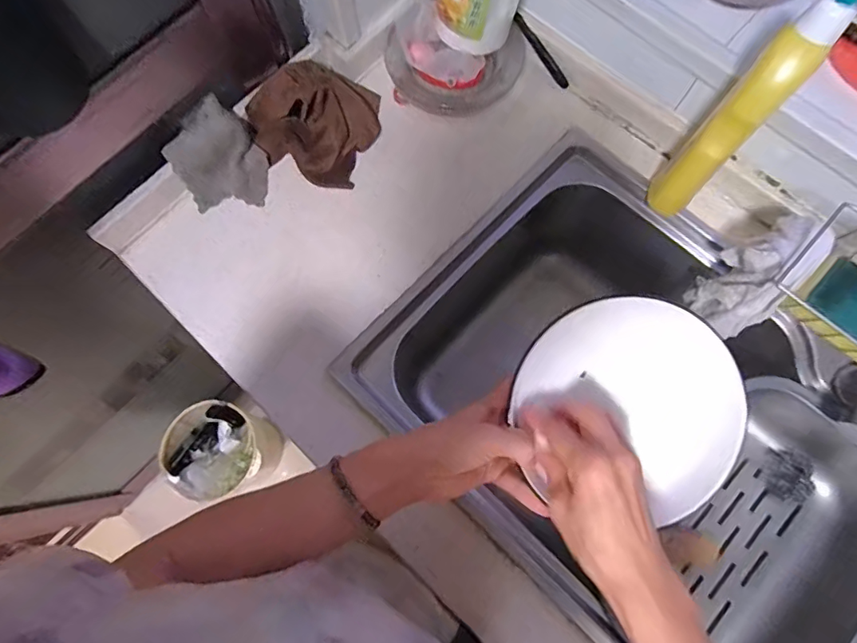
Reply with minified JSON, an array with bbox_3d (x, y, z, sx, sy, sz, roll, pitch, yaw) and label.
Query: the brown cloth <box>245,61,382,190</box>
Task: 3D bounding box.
[{"bbox_3d":[-0.144,-0.266,0.612,0.144,0.059,0.148,24,77,7],"label":"brown cloth"}]

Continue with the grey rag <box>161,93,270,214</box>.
[{"bbox_3d":[-0.259,-0.197,0.592,0.104,0.071,0.101,-38,78,-8],"label":"grey rag"}]

